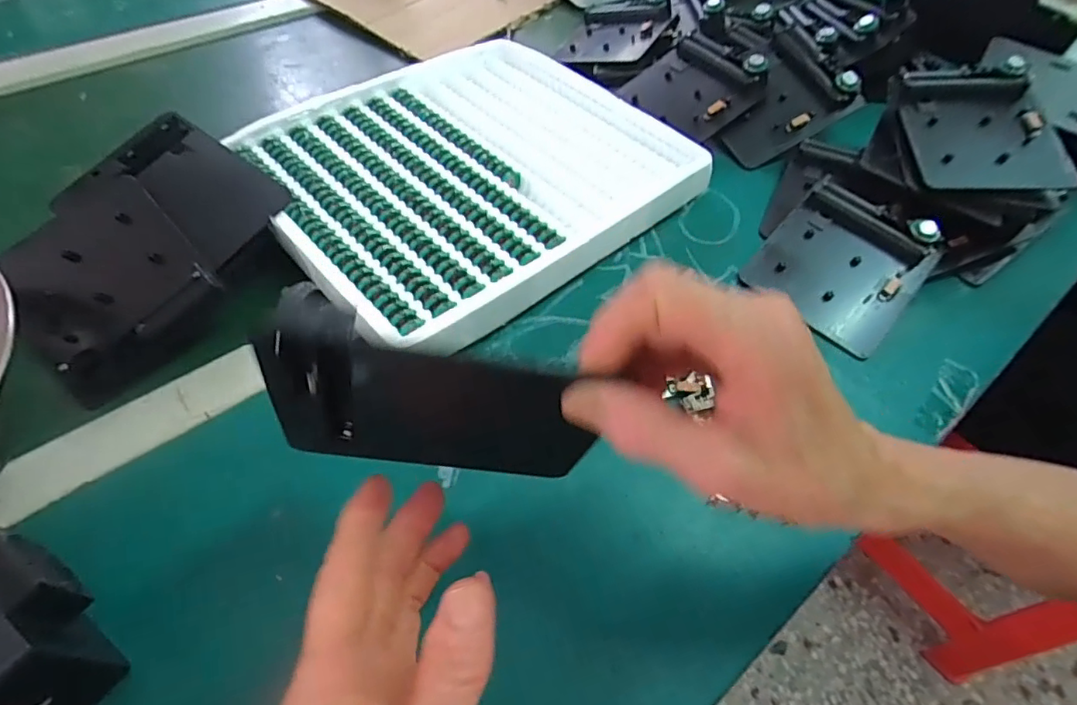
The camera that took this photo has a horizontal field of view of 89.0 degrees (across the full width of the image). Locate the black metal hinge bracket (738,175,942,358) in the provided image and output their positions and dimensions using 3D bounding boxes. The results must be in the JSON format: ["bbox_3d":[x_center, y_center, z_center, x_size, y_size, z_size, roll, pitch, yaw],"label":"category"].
[{"bbox_3d":[0.236,-0.073,0.424,0.105,0.032,0.123,37,61,20],"label":"black metal hinge bracket"}]

